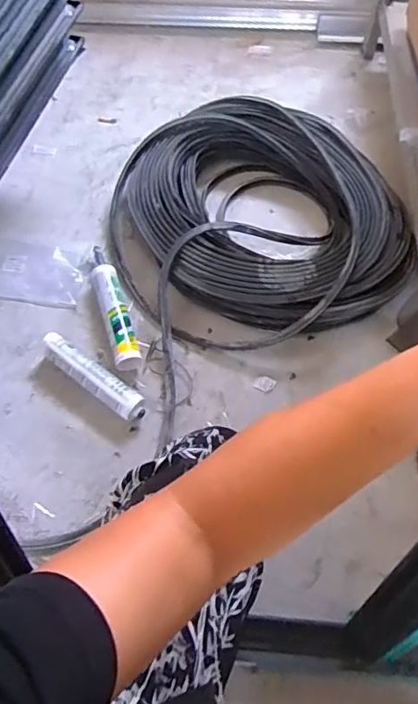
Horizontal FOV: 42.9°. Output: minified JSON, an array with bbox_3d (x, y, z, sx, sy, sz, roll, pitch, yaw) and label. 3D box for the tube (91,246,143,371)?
[{"bbox_3d":[-0.187,-0.093,1.036,0.047,0.054,0.287,-15,64,-10],"label":"tube"}]

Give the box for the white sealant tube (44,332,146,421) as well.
[{"bbox_3d":[-0.210,0.048,0.957,0.227,0.054,0.055,33,66,15],"label":"white sealant tube"}]

